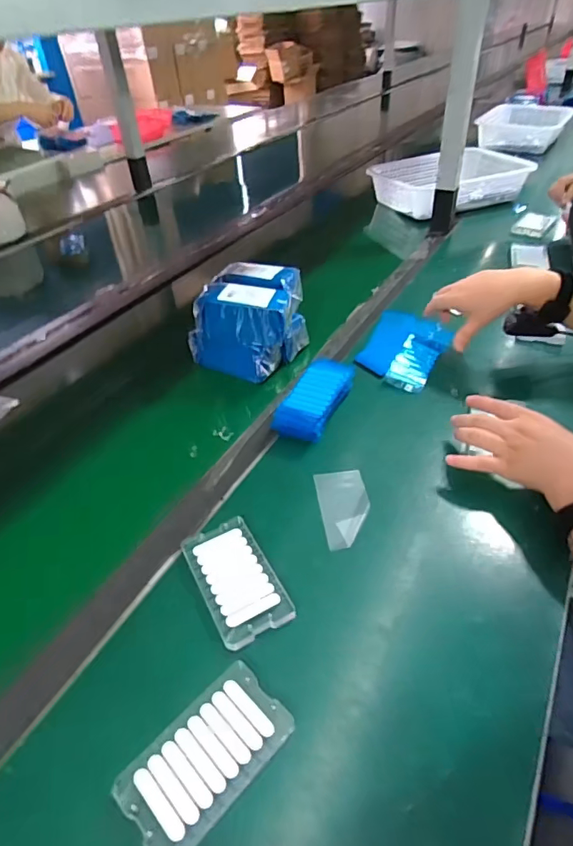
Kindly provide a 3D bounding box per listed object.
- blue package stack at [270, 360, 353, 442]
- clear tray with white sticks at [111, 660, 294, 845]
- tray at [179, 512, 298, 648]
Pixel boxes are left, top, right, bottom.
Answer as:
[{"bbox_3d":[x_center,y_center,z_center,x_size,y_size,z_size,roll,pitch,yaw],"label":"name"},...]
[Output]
[{"bbox_3d":[0.040,-0.033,0.644,0.067,0.039,0.137,21,47,26],"label":"blue package stack"},{"bbox_3d":[-0.059,0.245,0.358,0.120,0.012,0.069,-35,50,-30],"label":"clear tray with white sticks"},{"bbox_3d":[-0.049,0.149,0.470,0.068,0.009,0.123,-21,44,-19],"label":"tray"}]

